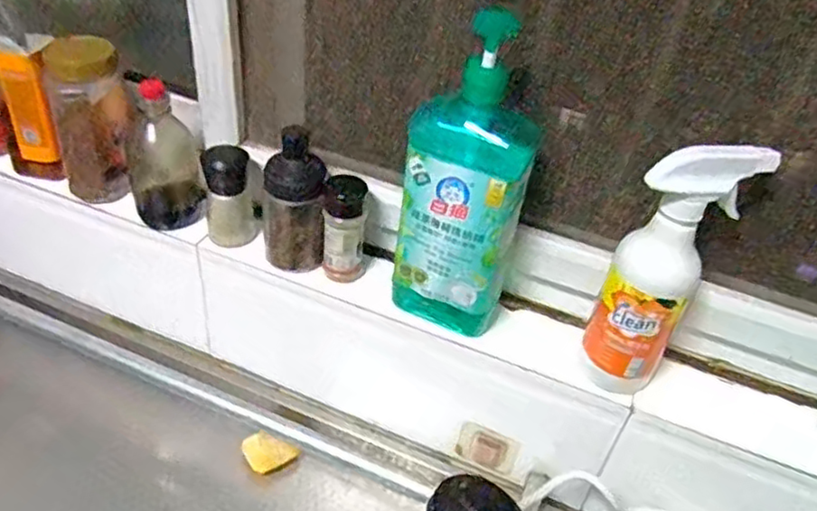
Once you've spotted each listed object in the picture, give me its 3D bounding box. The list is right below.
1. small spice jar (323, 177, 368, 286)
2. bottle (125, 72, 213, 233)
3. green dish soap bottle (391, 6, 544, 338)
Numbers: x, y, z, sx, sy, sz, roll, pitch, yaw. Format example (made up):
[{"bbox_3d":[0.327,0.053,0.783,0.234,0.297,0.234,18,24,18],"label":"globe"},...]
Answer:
[{"bbox_3d":[-0.061,-0.024,0.626,0.039,0.096,0.043,-1,40,-9],"label":"small spice jar"},{"bbox_3d":[-0.241,-0.093,0.649,0.067,0.146,0.051,-11,43,-21],"label":"bottle"},{"bbox_3d":[0.048,-0.053,0.539,0.092,0.261,0.055,21,42,16],"label":"green dish soap bottle"}]

